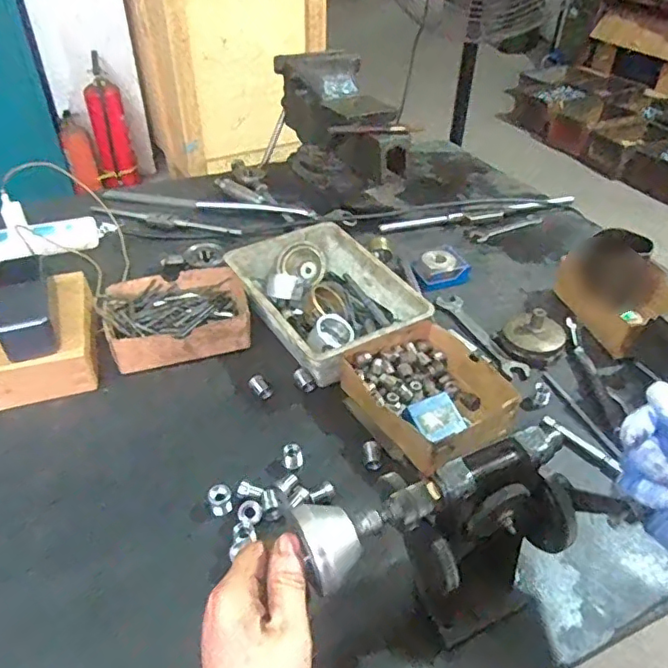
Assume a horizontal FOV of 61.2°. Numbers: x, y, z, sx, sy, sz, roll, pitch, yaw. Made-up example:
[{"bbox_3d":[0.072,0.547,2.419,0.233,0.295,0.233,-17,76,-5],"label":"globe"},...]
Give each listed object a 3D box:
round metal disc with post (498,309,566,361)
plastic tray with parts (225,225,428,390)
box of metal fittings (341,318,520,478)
[{"bbox_3d":[0.249,0.004,0.711,0.079,0.058,0.066,15,42,16],"label":"round metal disc with post"},{"bbox_3d":[-0.013,-0.047,0.730,0.170,0.060,0.238,-22,45,-25],"label":"plastic tray with parts"},{"bbox_3d":[0.111,0.062,0.630,0.152,0.050,0.179,-25,46,-28],"label":"box of metal fittings"}]

